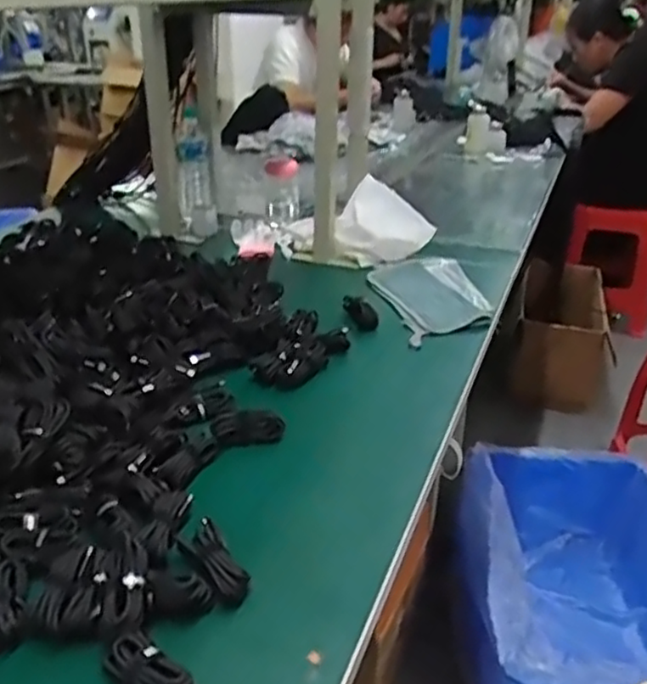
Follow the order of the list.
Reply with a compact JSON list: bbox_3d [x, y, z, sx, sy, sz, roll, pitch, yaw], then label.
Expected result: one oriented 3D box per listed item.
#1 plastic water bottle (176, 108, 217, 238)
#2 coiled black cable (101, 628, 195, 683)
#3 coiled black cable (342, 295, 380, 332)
[{"bbox_3d":[-0.262,-0.342,1.377,0.065,0.255,0.056,-6,4,-12],"label":"plastic water bottle"},{"bbox_3d":[-0.122,0.242,0.481,0.076,0.030,0.035,23,35,35],"label":"coiled black cable"},{"bbox_3d":[0.058,-0.046,1.008,0.038,0.032,0.077,-8,29,-15],"label":"coiled black cable"}]

